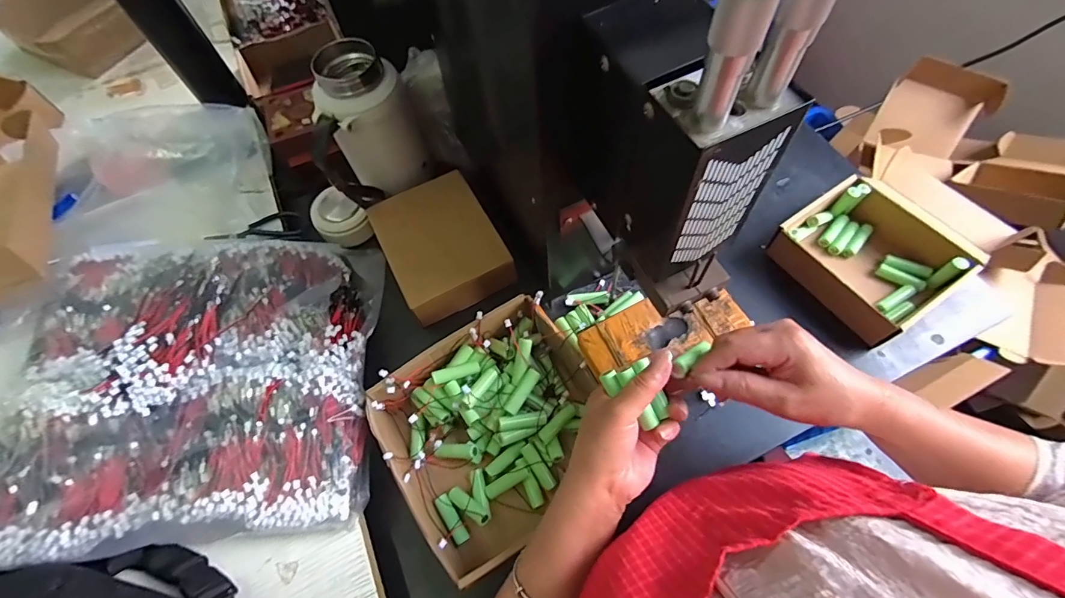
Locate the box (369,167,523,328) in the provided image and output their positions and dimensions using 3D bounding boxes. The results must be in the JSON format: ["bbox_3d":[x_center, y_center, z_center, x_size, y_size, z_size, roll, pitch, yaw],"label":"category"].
[{"bbox_3d":[-0.112,-0.070,0.551,0.128,0.048,0.164,-27,65,-10],"label":"box"}]

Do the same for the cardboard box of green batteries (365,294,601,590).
[{"bbox_3d":[-0.032,0.130,0.459,0.205,0.067,0.203,-32,66,-13],"label":"cardboard box of green batteries"}]

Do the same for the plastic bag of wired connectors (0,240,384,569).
[{"bbox_3d":[-0.354,0.077,0.467,0.362,0.077,0.317,-7,63,0],"label":"plastic bag of wired connectors"}]

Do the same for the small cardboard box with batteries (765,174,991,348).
[{"bbox_3d":[0.380,-0.044,0.529,0.137,0.058,0.166,-29,65,-11],"label":"small cardboard box with batteries"}]

